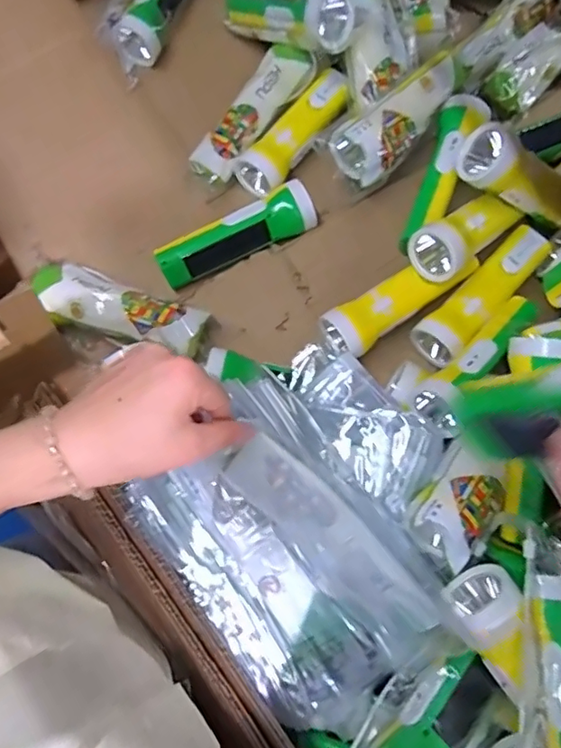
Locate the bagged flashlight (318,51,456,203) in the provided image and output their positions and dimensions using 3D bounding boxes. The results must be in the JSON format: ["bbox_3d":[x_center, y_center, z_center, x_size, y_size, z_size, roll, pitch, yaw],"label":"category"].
[{"bbox_3d":[0.124,-0.256,0.559,0.166,0.055,0.061,-38,80,-6],"label":"bagged flashlight"}]

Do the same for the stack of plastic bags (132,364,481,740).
[{"bbox_3d":[0.006,0.138,0.399,0.228,0.037,0.175,48,118,4],"label":"stack of plastic bags"}]

